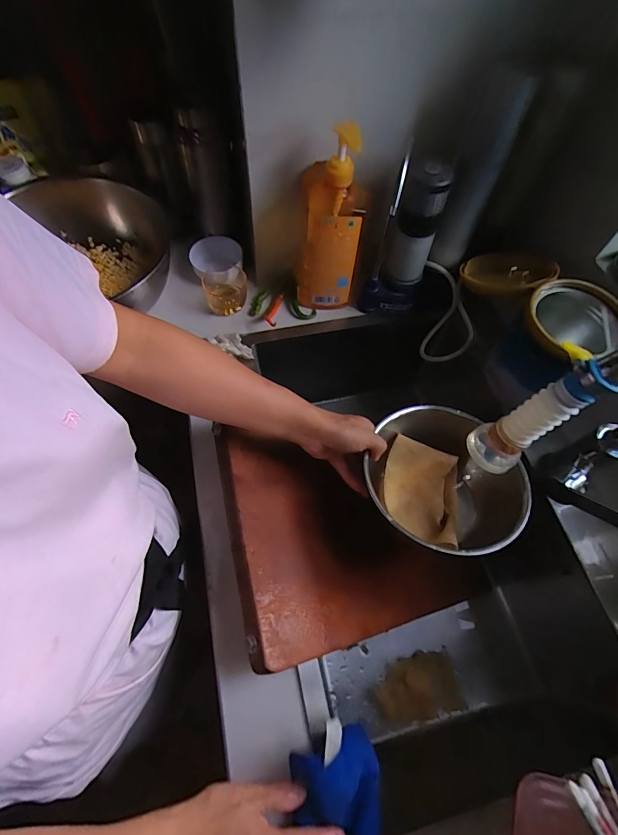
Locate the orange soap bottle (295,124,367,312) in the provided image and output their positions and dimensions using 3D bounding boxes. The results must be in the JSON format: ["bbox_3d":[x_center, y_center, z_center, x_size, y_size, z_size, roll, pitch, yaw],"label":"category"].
[{"bbox_3d":[0.030,-0.273,0.574,0.095,0.257,0.071,4,63,-1],"label":"orange soap bottle"}]

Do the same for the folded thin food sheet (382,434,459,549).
[{"bbox_3d":[0.144,0.089,0.504,0.098,0.034,0.118,17,64,6],"label":"folded thin food sheet"}]

